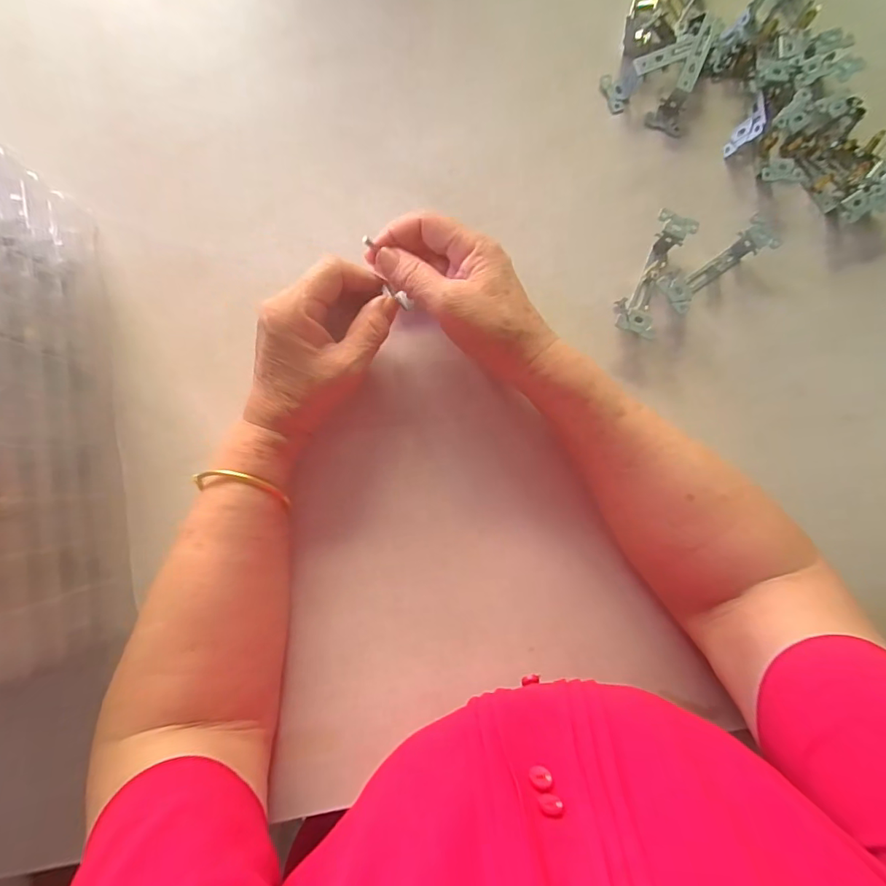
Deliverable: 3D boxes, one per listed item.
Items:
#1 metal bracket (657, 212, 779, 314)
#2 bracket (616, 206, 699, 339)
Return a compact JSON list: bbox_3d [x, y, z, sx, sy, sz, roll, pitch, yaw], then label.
[{"bbox_3d":[0.219,-0.143,0.381,0.102,0.024,0.031,-35,87,-3],"label":"metal bracket"},{"bbox_3d":[0.169,-0.133,0.379,0.031,0.024,0.103,24,86,1],"label":"bracket"}]

